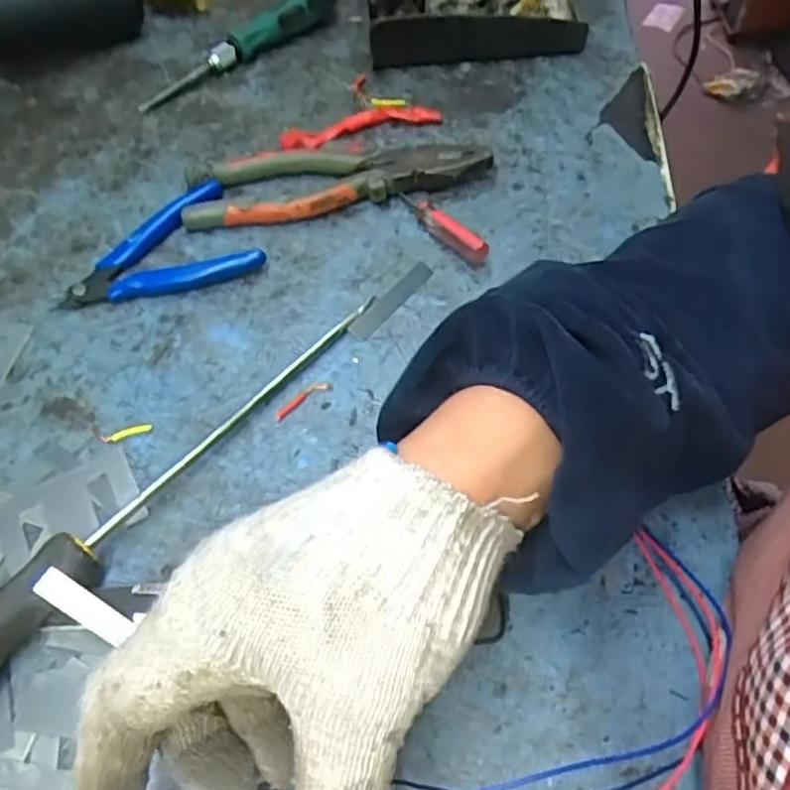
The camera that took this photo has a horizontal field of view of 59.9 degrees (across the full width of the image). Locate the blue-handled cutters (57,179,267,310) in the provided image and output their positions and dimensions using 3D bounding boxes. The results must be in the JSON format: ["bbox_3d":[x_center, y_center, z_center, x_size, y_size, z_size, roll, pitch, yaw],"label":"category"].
[{"bbox_3d":[-0.147,-0.092,0.419,0.114,0.016,0.084,-19,59,-10],"label":"blue-handled cutters"}]

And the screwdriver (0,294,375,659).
[{"bbox_3d":[-0.113,0.041,0.324,0.029,0.033,0.295,34,65,21],"label":"screwdriver"}]

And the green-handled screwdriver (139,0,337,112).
[{"bbox_3d":[-0.118,-0.273,0.528,0.035,0.024,0.180,37,66,22],"label":"green-handled screwdriver"}]

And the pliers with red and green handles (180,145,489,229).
[{"bbox_3d":[-0.035,-0.136,0.438,0.187,0.022,0.059,-3,58,1],"label":"pliers with red and green handles"}]

